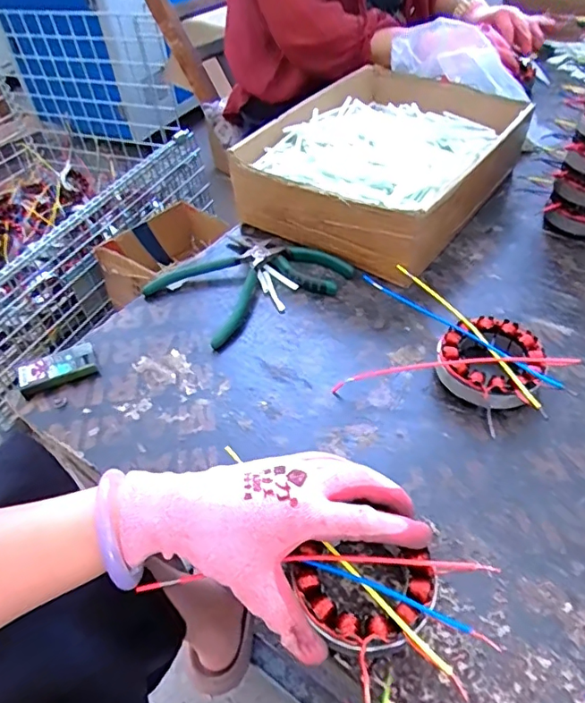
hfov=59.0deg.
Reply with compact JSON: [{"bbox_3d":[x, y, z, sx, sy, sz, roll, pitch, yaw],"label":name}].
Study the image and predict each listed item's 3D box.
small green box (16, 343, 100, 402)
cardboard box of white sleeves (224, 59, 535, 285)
[{"bbox_3d":[-0.215,0.017,0.474,0.067,0.018,0.030,-23,48,-18],"label":"small green box"},{"bbox_3d":[0.121,-0.232,0.633,0.232,0.106,0.345,26,52,26],"label":"cardboard box of white sleeves"}]

